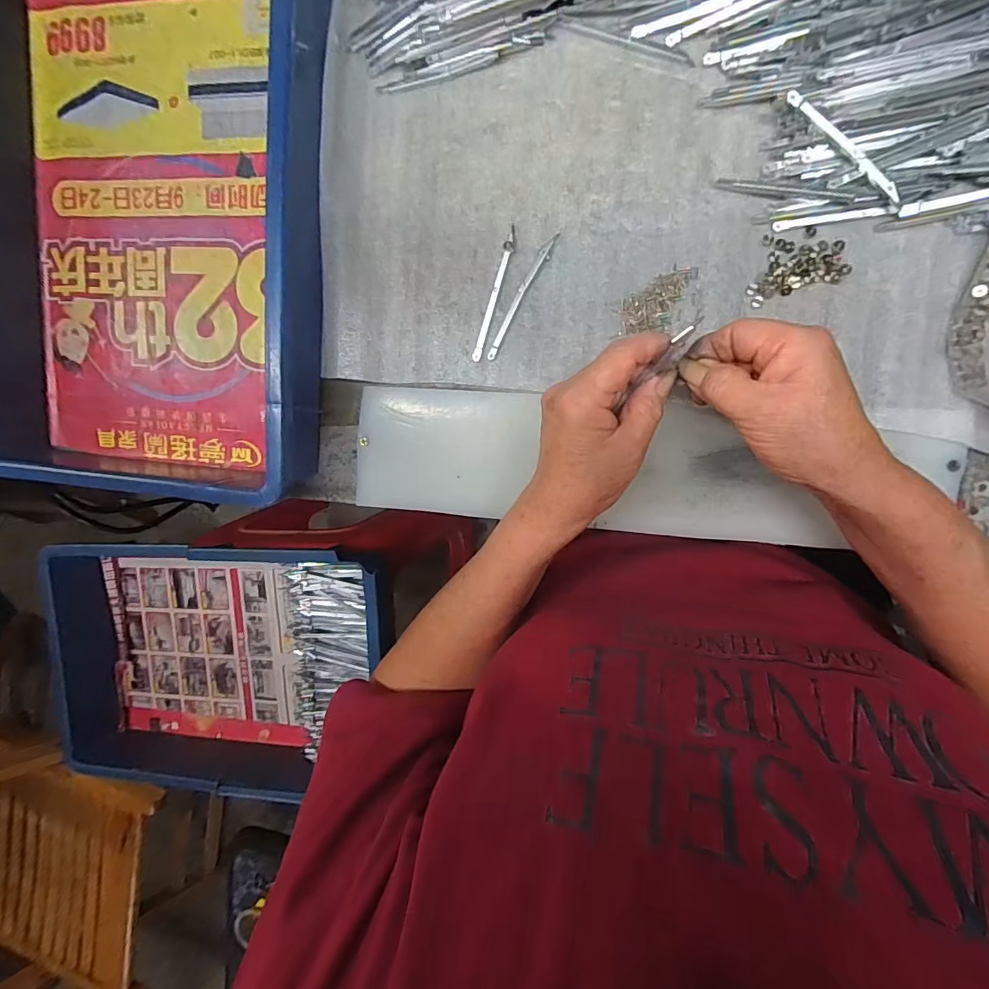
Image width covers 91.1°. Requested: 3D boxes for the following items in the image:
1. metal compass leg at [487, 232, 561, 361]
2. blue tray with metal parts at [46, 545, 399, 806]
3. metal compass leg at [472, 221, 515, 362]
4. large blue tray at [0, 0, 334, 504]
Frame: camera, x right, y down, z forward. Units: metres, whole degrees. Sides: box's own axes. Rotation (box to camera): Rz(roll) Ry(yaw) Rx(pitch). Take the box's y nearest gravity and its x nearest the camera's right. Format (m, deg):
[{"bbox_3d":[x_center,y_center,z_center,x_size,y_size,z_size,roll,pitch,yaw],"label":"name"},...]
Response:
[{"bbox_3d":[0.019,-0.141,0.347,0.008,0.004,0.096,30,102,5],"label":"metal compass leg"},{"bbox_3d":[-0.330,0.203,0.604,0.417,0.096,0.289,2,98,10],"label":"blue tray with metal parts"},{"bbox_3d":[0.000,-0.143,0.351,0.007,0.005,0.095,19,100,8],"label":"metal compass leg"},{"bbox_3d":[-0.264,-0.219,0.350,0.286,0.077,0.416,6,99,10],"label":"large blue tray"}]

